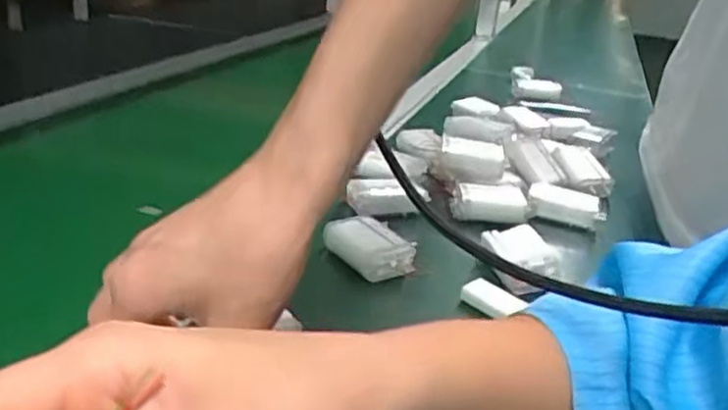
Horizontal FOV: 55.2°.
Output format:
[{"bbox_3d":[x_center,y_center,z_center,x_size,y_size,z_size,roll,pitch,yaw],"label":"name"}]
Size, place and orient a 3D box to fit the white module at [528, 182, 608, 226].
[{"bbox_3d":[0.176,0.000,0.603,0.067,0.019,0.039,12,23,15],"label":"white module"}]

